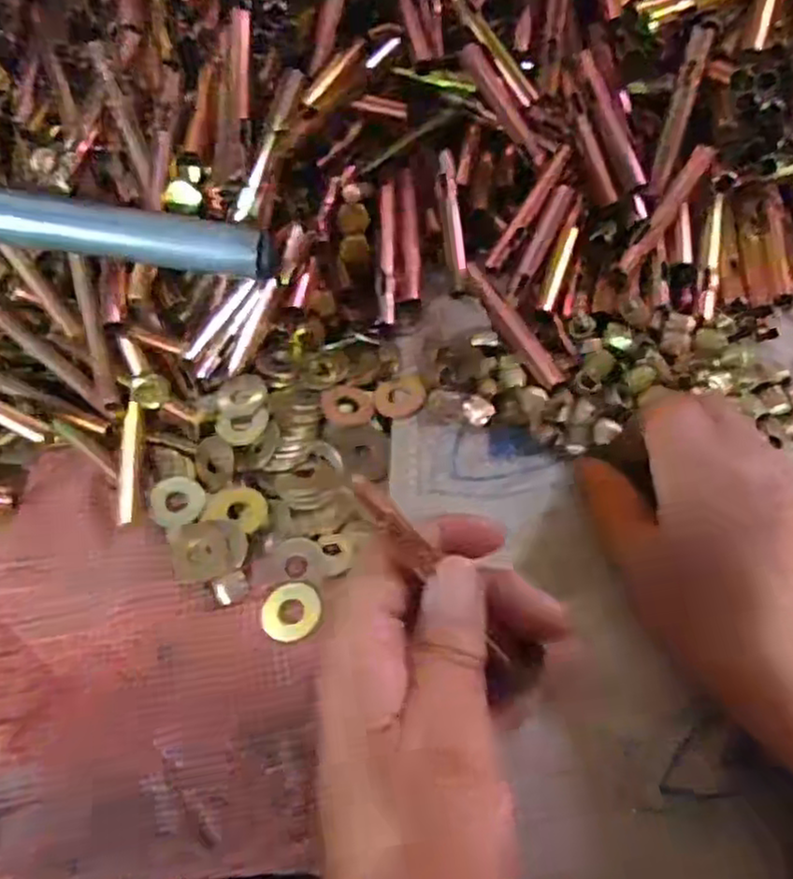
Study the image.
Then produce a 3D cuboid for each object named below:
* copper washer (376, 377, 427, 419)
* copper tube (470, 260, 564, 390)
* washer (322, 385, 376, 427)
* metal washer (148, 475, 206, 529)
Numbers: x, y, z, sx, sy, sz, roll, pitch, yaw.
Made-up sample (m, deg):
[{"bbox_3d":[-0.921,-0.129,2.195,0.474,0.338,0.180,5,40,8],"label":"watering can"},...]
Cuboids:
[{"bbox_3d":[0.002,-0.021,0.334,0.024,0.004,0.023,-2,57,3],"label":"copper washer"},{"bbox_3d":[0.056,-0.056,0.334,0.010,0.011,0.080,-23,59,-10],"label":"copper tube"},{"bbox_3d":[-0.023,-0.016,0.331,0.024,0.004,0.021,-10,65,-14],"label":"washer"},{"bbox_3d":[-0.100,0.028,0.316,0.027,0.004,0.024,29,64,20],"label":"metal washer"}]

